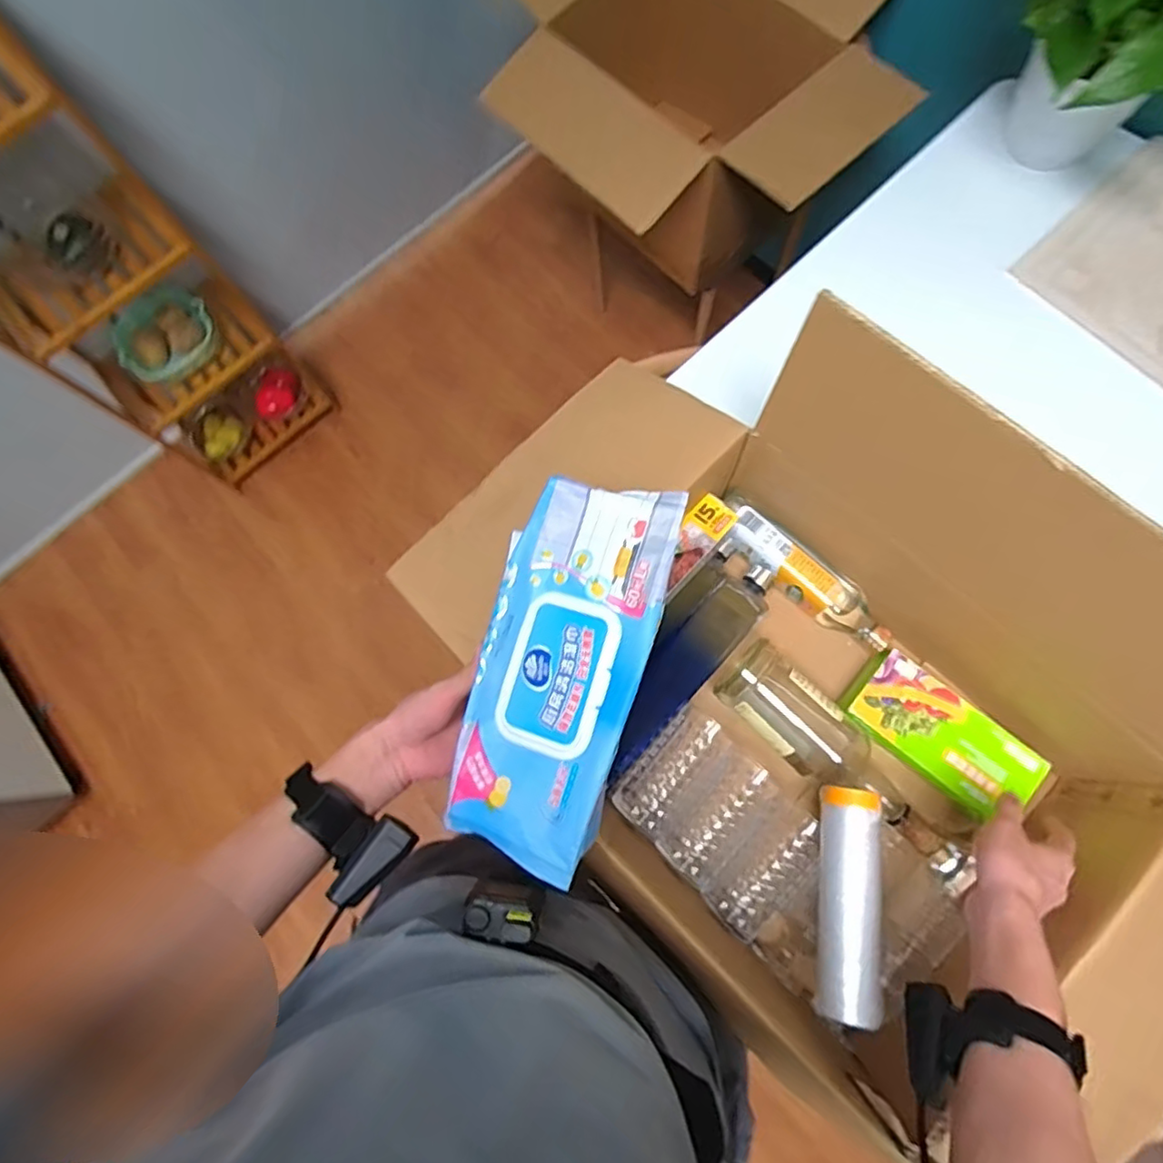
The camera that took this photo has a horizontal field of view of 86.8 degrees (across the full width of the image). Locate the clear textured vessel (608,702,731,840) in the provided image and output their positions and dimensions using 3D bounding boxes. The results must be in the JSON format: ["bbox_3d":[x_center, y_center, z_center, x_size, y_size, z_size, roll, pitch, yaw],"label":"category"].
[{"bbox_3d":[0.099,0.206,0.680,0.072,0.045,0.140,42,81,10],"label":"clear textured vessel"}]

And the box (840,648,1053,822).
[{"bbox_3d":[0.394,0.170,0.673,0.197,0.035,0.095,36,80,12],"label":"box"}]

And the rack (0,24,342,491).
[{"bbox_3d":[-0.921,-0.553,1.290,0.377,0.917,0.392,37,80,10],"label":"rack"}]

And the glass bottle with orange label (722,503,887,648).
[{"bbox_3d":[0.264,-0.001,0.719,0.214,0.049,0.048,39,80,10],"label":"glass bottle with orange label"}]

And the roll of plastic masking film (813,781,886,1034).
[{"bbox_3d":[0.253,0.300,0.580,0.049,0.040,0.197,7,76,3],"label":"roll of plastic masking film"}]

